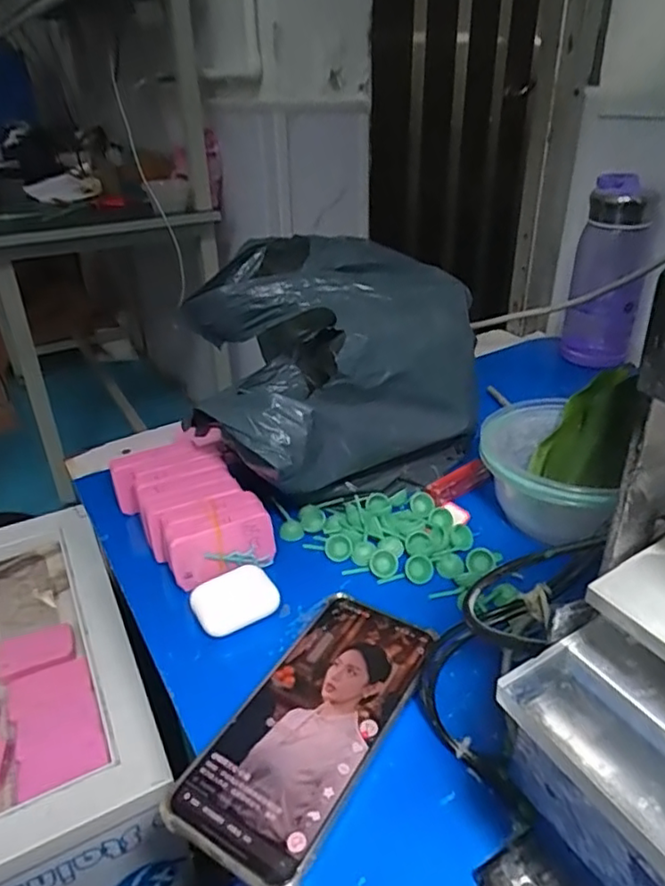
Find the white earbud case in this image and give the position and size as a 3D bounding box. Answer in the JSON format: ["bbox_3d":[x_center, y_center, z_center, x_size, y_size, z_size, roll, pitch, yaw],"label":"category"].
[{"bbox_3d":[-0.064,0.104,0.406,0.051,0.023,0.037,-16,33,-22],"label":"white earbud case"}]

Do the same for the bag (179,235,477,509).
[{"bbox_3d":[-0.008,-0.063,0.525,0.244,0.167,0.213,-22,36,-31],"label":"bag"}]

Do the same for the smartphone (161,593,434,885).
[{"bbox_3d":[-0.008,0.149,0.333,0.076,0.015,0.161,18,36,30],"label":"smartphone"}]

